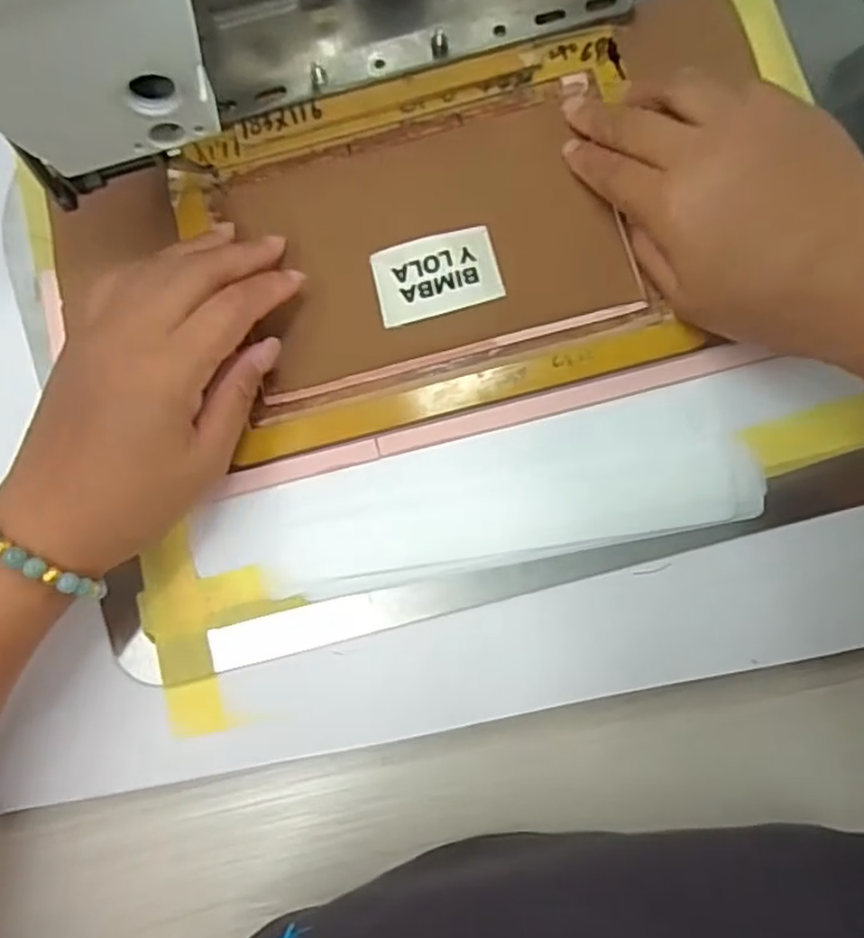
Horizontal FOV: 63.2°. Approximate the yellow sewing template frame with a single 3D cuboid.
[{"bbox_3d":[-0.003,-0.107,0.334,0.222,0.010,0.167,-14,81,3],"label":"yellow sewing template frame"}]

